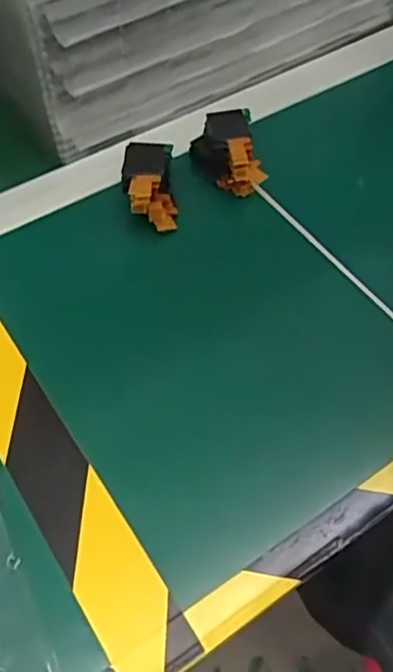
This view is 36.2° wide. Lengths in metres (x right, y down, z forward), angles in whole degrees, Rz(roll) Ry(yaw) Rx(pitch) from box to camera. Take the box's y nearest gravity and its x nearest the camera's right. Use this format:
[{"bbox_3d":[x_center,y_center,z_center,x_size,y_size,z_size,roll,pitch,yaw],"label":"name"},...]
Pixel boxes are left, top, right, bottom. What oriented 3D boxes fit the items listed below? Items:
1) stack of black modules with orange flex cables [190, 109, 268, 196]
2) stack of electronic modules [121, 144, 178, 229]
[{"bbox_3d":[0.022,-0.135,0.440,0.042,0.035,0.056,-15,57,-9],"label":"stack of black modules with orange flex cables"},{"bbox_3d":[-0.034,-0.108,0.423,0.036,0.034,0.061,-4,56,-2],"label":"stack of electronic modules"}]

